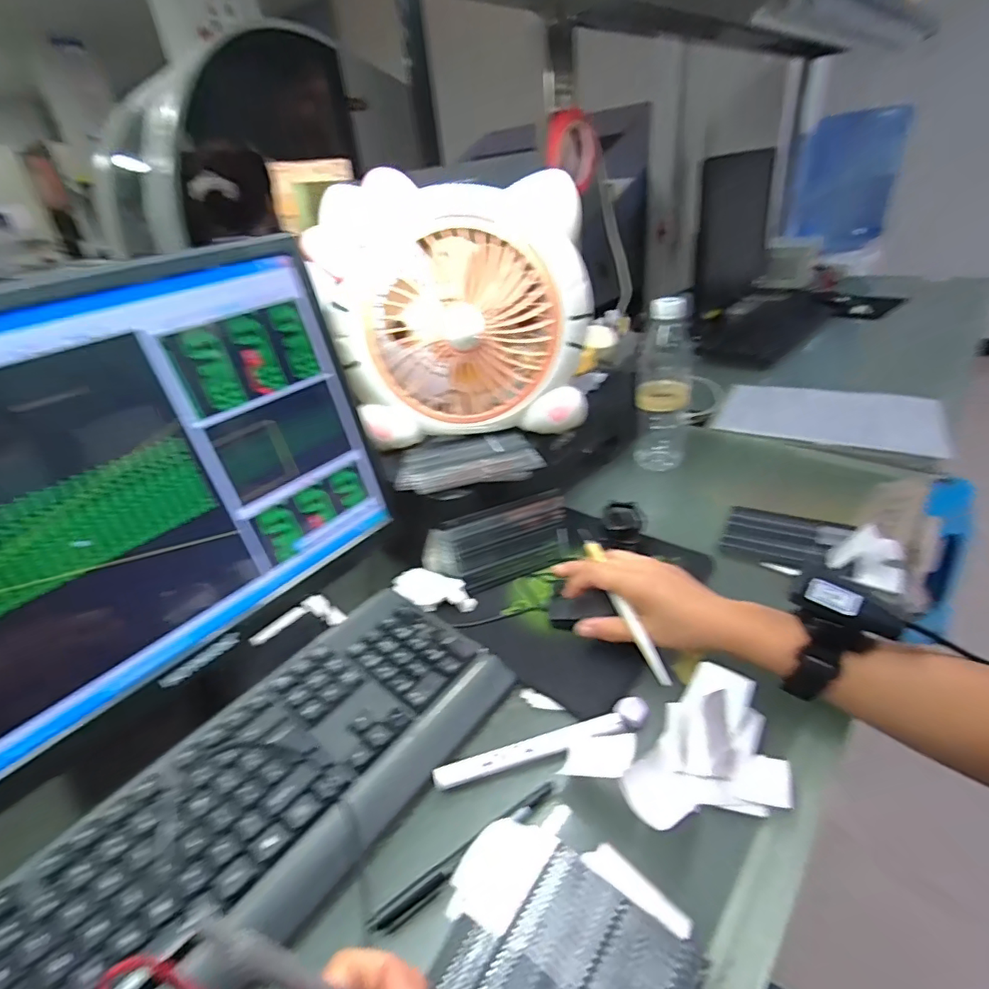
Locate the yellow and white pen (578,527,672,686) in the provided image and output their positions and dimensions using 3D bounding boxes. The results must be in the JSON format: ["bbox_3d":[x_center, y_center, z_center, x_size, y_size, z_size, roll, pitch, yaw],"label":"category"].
[{"bbox_3d":[0.110,0.090,0.452,0.013,0.010,0.156,-15,54,-13],"label":"yellow and white pen"}]

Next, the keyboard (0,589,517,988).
[{"bbox_3d":[-0.177,0.227,0.355,0.160,0.035,0.429,20,40,35],"label":"keyboard"}]

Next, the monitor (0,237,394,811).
[{"bbox_3d":[-0.270,0.041,0.377,0.058,0.339,0.421,21,41,36],"label":"monitor"}]

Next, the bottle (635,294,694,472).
[{"bbox_3d":[0.238,-0.157,0.727,0.070,0.225,0.081,4,33,16],"label":"bottle"}]

